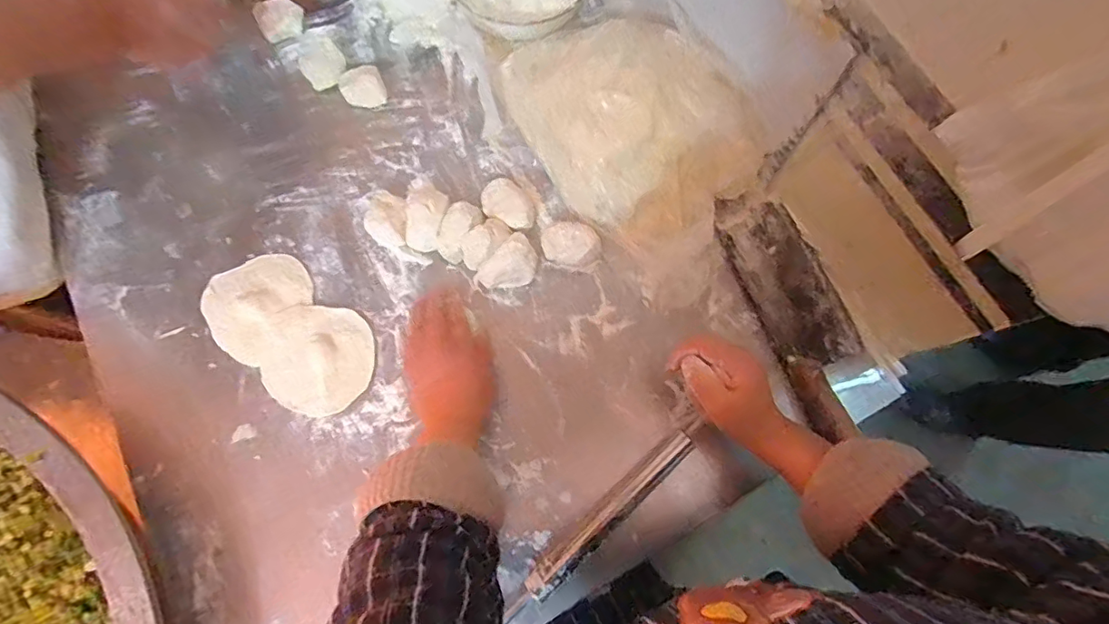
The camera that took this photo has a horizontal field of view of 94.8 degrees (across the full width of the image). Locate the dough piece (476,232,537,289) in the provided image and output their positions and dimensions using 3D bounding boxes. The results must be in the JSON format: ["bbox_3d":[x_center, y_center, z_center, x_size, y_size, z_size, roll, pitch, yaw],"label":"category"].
[{"bbox_3d":[-0.045,-0.047,0.536,0.046,0.029,0.064,41,76,10],"label":"dough piece"}]

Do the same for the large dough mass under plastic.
[{"bbox_3d":[0.088,-0.209,0.556,0.205,0.093,0.276,-31,77,-10],"label":"large dough mass under plastic"}]

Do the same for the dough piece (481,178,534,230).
[{"bbox_3d":[-0.050,-0.116,0.557,0.065,0.031,0.044,33,75,8],"label":"dough piece"}]

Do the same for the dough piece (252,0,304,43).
[{"bbox_3d":[-0.330,-0.352,0.620,0.052,0.034,0.040,-27,76,-9],"label":"dough piece"}]

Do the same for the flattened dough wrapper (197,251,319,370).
[{"bbox_3d":[-0.301,-0.007,0.524,0.103,0.011,0.104,-32,77,-10],"label":"flattened dough wrapper"}]

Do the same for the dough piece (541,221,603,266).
[{"bbox_3d":[0.019,-0.073,0.549,0.062,0.028,0.043,1,73,-2],"label":"dough piece"}]

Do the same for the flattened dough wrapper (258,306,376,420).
[{"bbox_3d":[-0.237,0.046,0.509,0.108,0.004,0.107,2,74,-6],"label":"flattened dough wrapper"}]

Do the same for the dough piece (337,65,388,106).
[{"bbox_3d":[-0.224,-0.262,0.601,0.048,0.034,0.035,-27,76,-9],"label":"dough piece"}]

